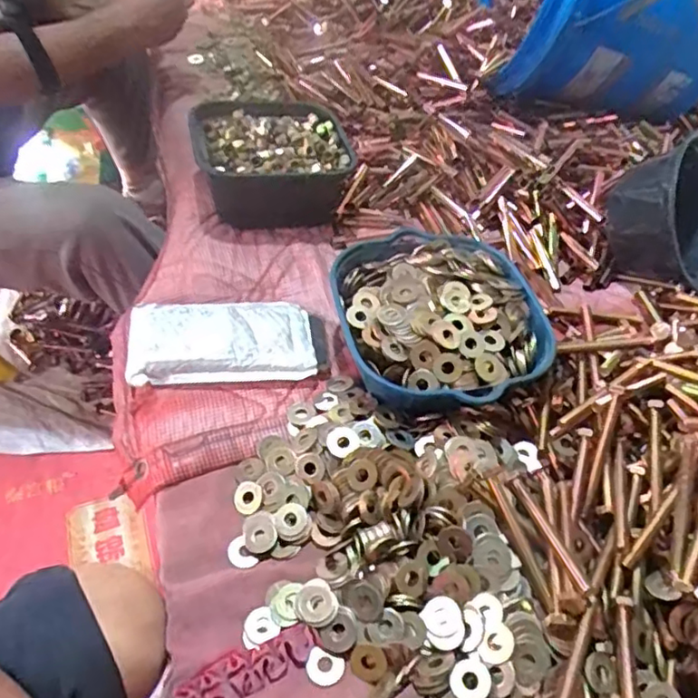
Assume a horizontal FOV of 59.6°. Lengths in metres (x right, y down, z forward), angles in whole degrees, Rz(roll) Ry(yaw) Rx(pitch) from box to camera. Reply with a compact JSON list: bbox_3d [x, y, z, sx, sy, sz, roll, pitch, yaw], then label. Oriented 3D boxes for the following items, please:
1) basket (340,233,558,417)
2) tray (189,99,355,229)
[{"bbox_3d":[0.086,-0.032,0.559,0.182,0.061,0.199,3,49,-4],"label":"basket"},{"bbox_3d":[-0.083,-0.220,0.707,0.168,0.087,0.160,-10,51,-15],"label":"tray"}]

